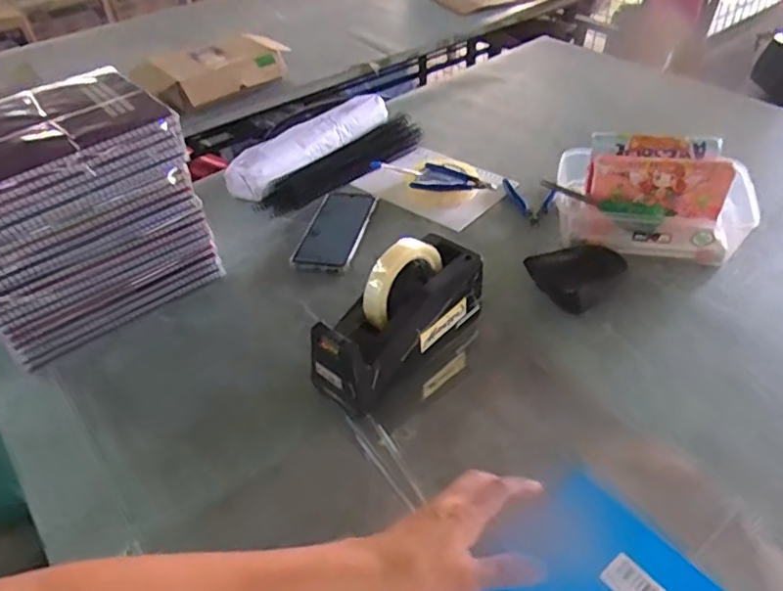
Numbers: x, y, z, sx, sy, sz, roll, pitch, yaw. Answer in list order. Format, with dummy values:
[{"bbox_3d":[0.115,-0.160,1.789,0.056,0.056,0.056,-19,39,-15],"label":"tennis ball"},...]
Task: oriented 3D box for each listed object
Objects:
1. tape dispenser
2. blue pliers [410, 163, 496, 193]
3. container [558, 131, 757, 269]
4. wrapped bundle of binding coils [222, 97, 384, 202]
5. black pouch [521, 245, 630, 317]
[{"bbox_3d":[0.009,0.020,0.630,0.077,0.125,0.201,32,55,33],"label":"tape dispenser"},{"bbox_3d":[0.095,-0.171,0.893,0.115,0.015,0.056,13,46,19],"label":"blue pliers"},{"bbox_3d":[0.326,-0.131,0.756,0.232,0.111,0.142,11,45,16],"label":"container"},{"bbox_3d":[-0.124,-0.247,0.975,0.317,0.051,0.077,-35,51,-28],"label":"wrapped bundle of binding coils"},{"bbox_3d":[0.224,-0.026,0.716,0.098,0.025,0.089,-24,46,-19],"label":"black pouch"}]

